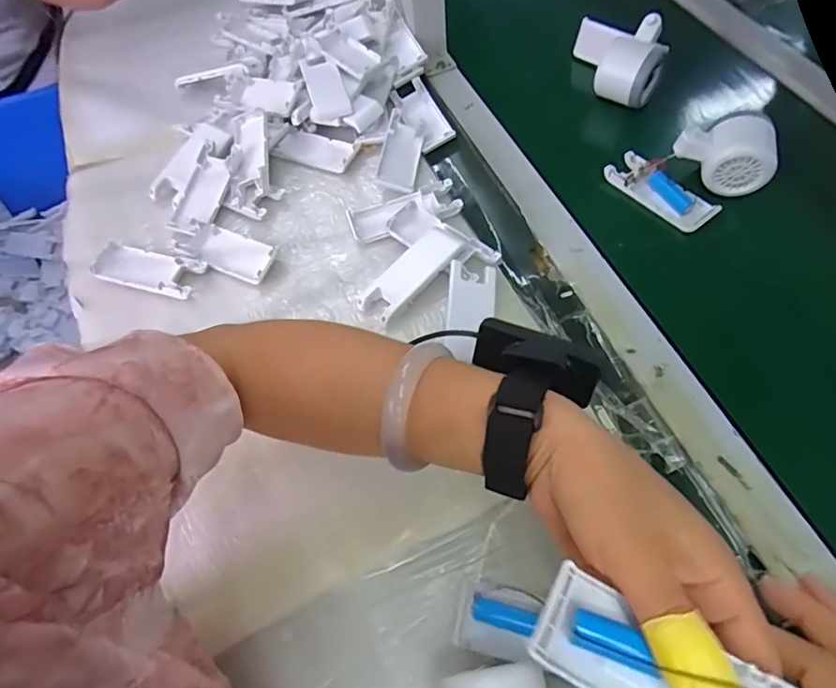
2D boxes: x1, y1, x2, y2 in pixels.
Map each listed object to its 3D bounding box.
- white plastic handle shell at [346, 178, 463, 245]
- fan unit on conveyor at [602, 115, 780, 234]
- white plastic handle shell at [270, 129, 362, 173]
[{"bbox_3d":[-0.013,-0.125,0.495,0.103,0.015,0.042,-16,61,-5],"label":"white plastic handle shell"},{"bbox_3d":[0.263,-0.174,0.494,0.117,0.056,0.110,-38,65,-16],"label":"fan unit on conveyor"},{"bbox_3d":[-0.105,-0.204,0.549,0.083,0.009,0.042,15,63,12],"label":"white plastic handle shell"}]

